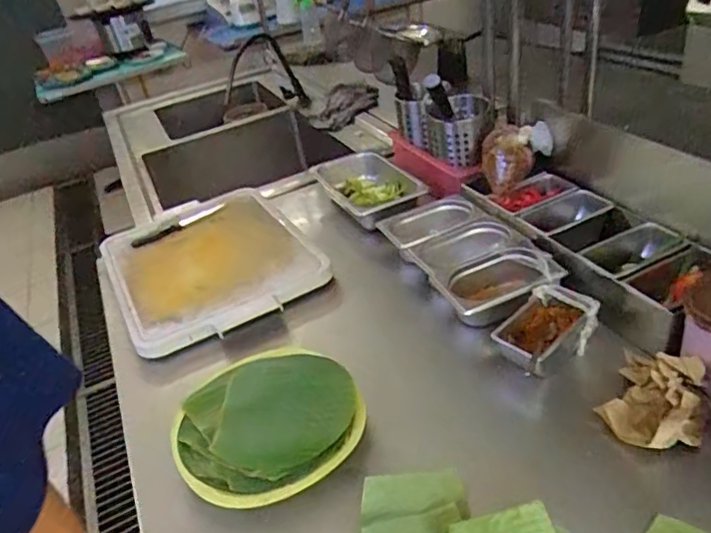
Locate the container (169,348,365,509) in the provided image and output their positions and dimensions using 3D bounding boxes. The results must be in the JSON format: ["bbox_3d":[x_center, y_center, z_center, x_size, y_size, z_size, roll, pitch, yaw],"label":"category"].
[{"bbox_3d":[-0.114,0.189,0.727,0.233,0.050,0.249,-17,35,-9],"label":"container"}]

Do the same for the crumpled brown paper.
[{"bbox_3d":[0.346,0.143,0.658,0.105,0.068,0.126,16,42,34],"label":"crumpled brown paper"}]

